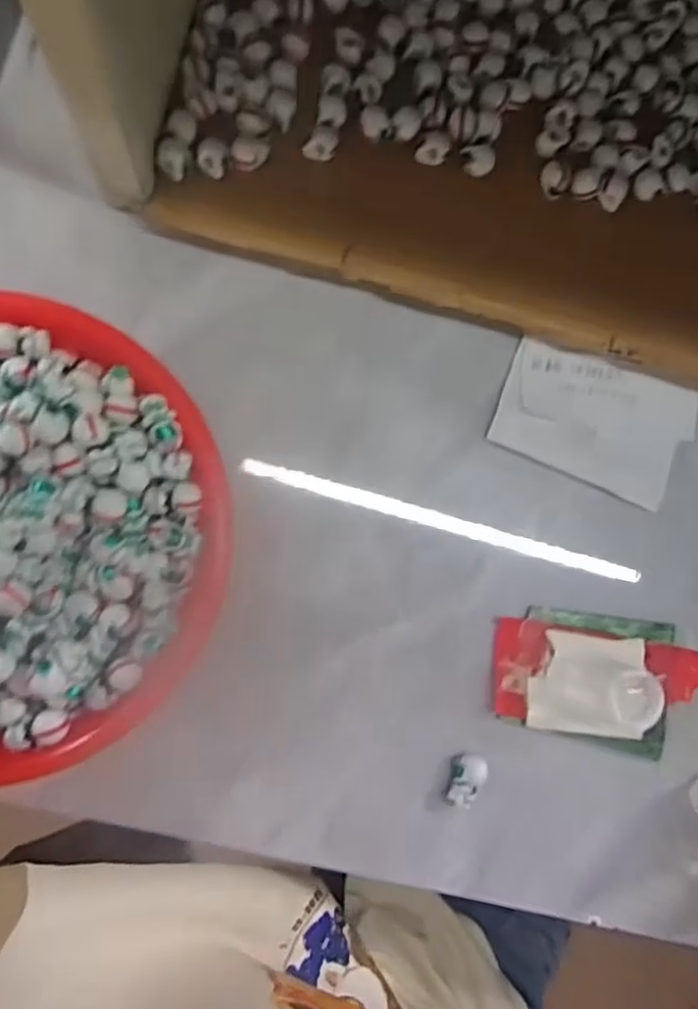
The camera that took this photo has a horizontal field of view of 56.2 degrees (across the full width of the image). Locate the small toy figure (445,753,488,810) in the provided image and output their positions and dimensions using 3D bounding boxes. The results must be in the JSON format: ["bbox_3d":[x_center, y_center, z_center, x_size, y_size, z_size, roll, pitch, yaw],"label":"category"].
[{"bbox_3d":[0.055,0.131,0.311,0.013,0.013,0.024,22,85,-6],"label":"small toy figure"}]

